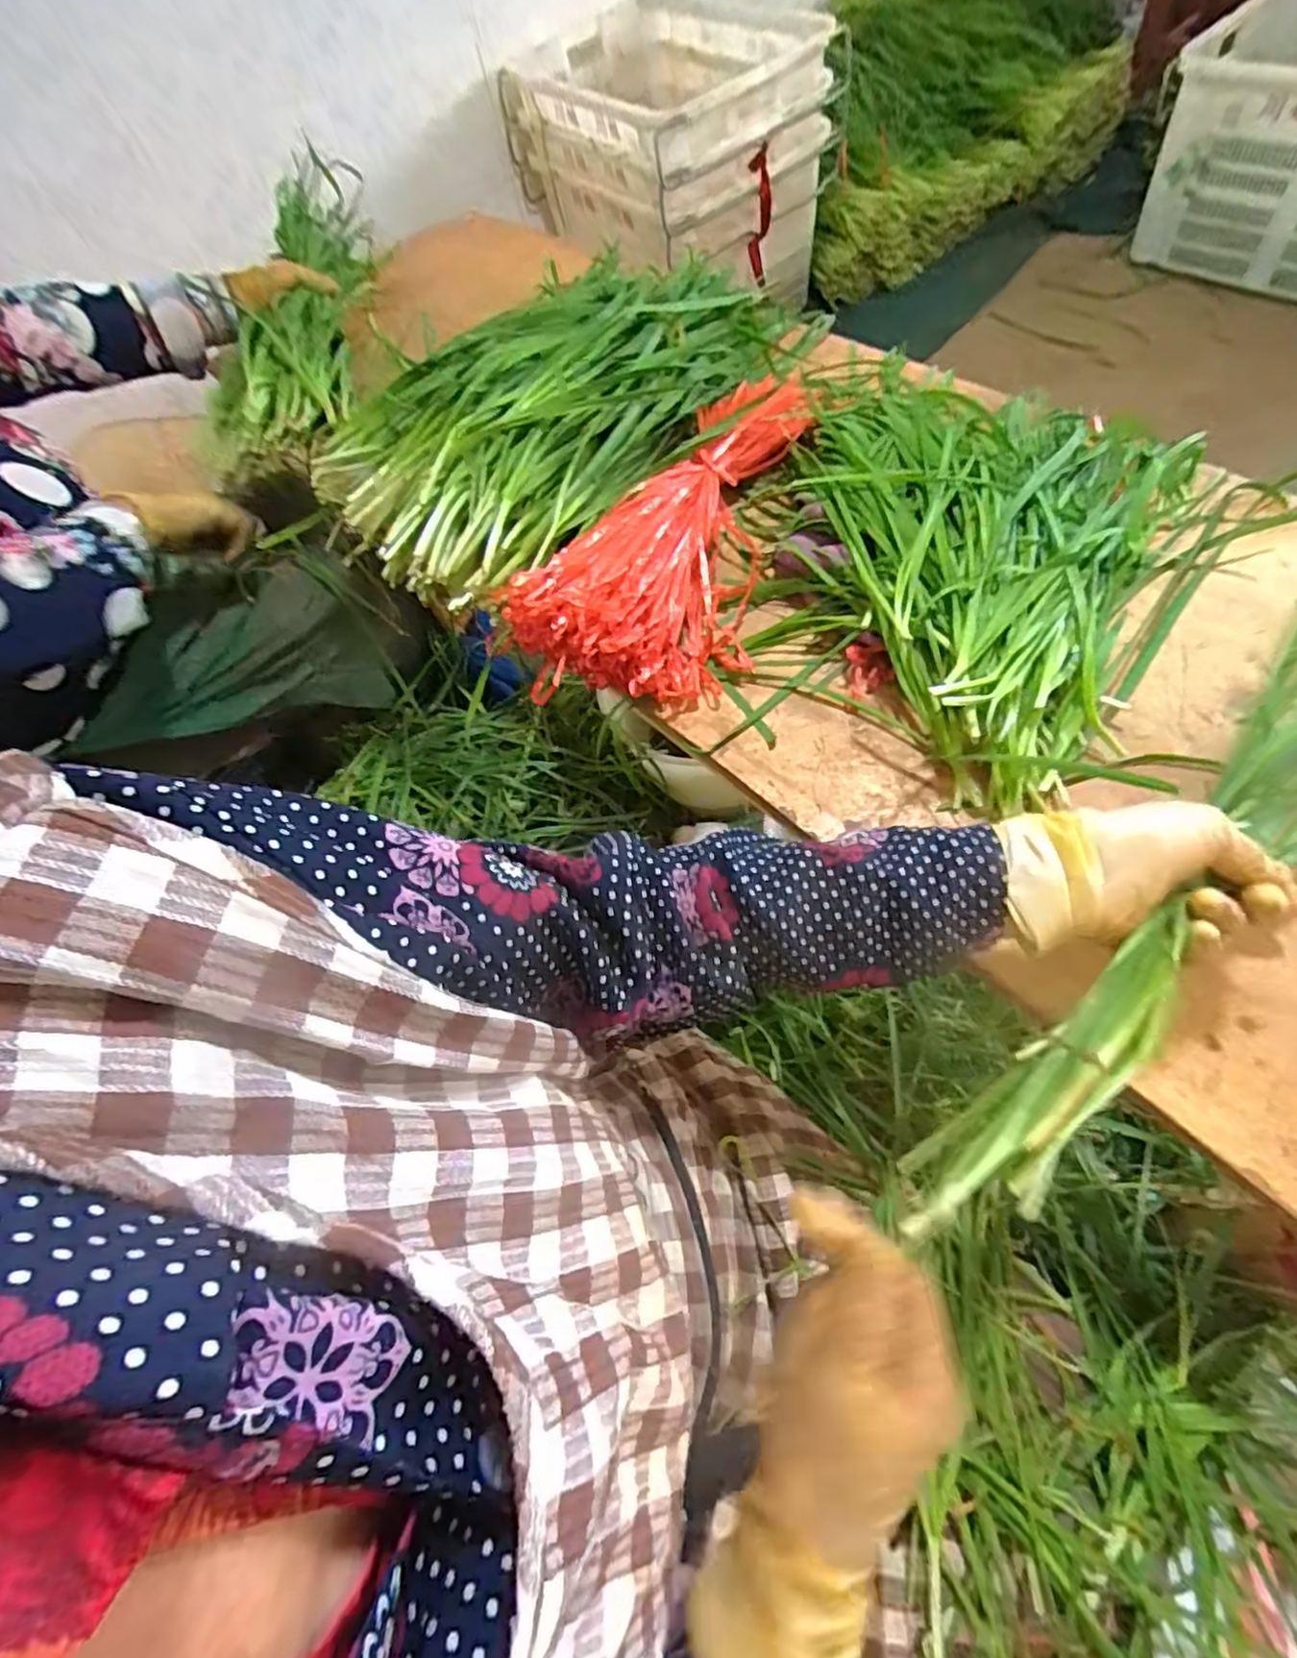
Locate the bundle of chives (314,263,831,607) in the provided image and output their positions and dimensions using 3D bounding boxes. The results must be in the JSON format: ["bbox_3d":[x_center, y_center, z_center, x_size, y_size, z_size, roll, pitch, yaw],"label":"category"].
[{"bbox_3d":[-0.062,-0.408,0.660,0.281,0.098,0.481,37,67,14],"label":"bundle of chives"}]

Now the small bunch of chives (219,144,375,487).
[{"bbox_3d":[-0.423,-0.615,0.794,0.141,0.105,0.484,-3,64,-5],"label":"small bunch of chives"}]

